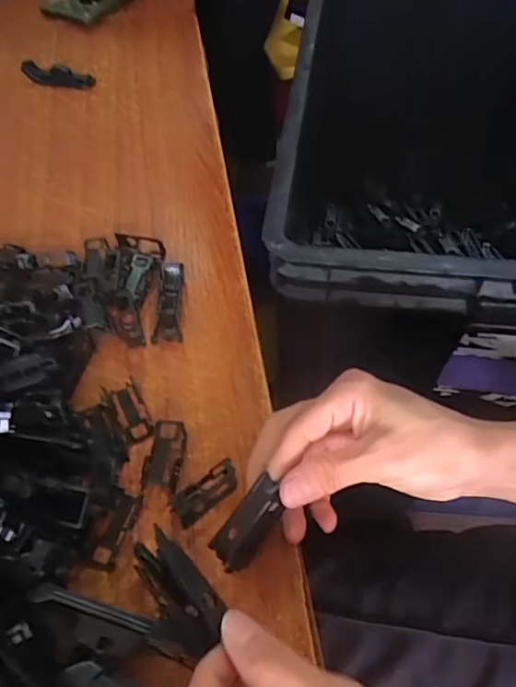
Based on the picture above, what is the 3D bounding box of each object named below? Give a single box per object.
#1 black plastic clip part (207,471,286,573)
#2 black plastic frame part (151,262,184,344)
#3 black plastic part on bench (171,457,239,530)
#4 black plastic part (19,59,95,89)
[{"bbox_3d":[-0.006,0.088,0.261,0.021,0.012,0.044,32,91,22],"label":"black plastic clip part"},{"bbox_3d":[-0.060,-0.027,0.367,0.018,0.012,0.068,-3,54,-1],"label":"black plastic frame part"},{"bbox_3d":[-0.028,0.080,0.291,0.038,0.014,0.015,-30,59,-18],"label":"black plastic part on bench"},{"bbox_3d":[-0.203,-0.270,0.538,0.075,0.016,0.023,10,55,9],"label":"black plastic part"}]

